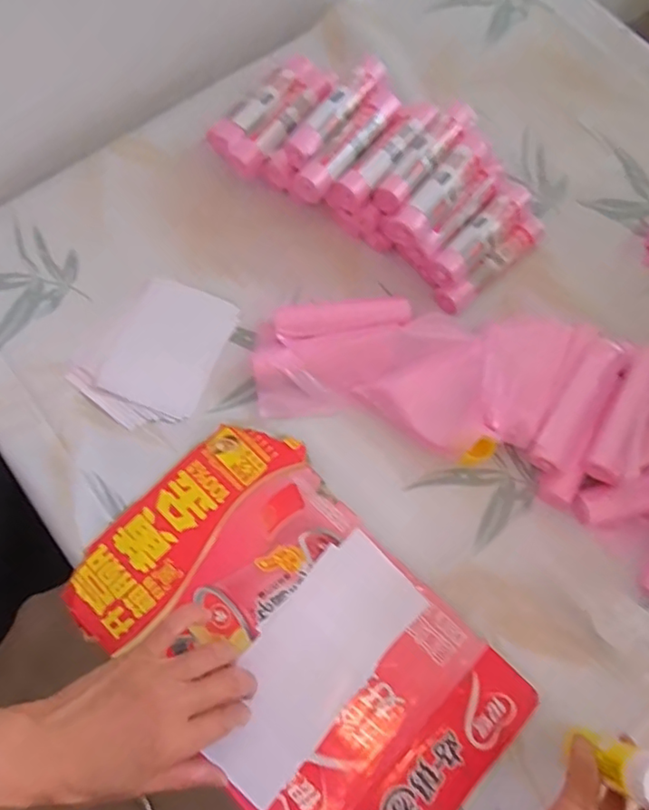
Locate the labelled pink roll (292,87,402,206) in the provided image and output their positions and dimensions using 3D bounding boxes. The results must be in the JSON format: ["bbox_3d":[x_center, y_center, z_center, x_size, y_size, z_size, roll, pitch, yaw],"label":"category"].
[{"bbox_3d":[0.022,-0.222,0.494,0.028,0.022,0.129,37,75,9],"label":"labelled pink roll"}]

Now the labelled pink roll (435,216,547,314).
[{"bbox_3d":[0.154,-0.129,0.525,0.125,0.028,0.024,-40,78,-13],"label":"labelled pink roll"}]

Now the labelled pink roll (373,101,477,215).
[{"bbox_3d":[0.087,-0.213,0.499,0.027,0.025,0.120,37,75,9],"label":"labelled pink roll"}]

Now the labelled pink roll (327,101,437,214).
[{"bbox_3d":[0.055,-0.216,0.508,0.028,0.030,0.123,41,75,11],"label":"labelled pink roll"}]

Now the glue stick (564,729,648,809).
[{"bbox_3d":[0.186,0.225,0.359,0.029,0.081,0.032,-2,75,-7],"label":"glue stick"}]

